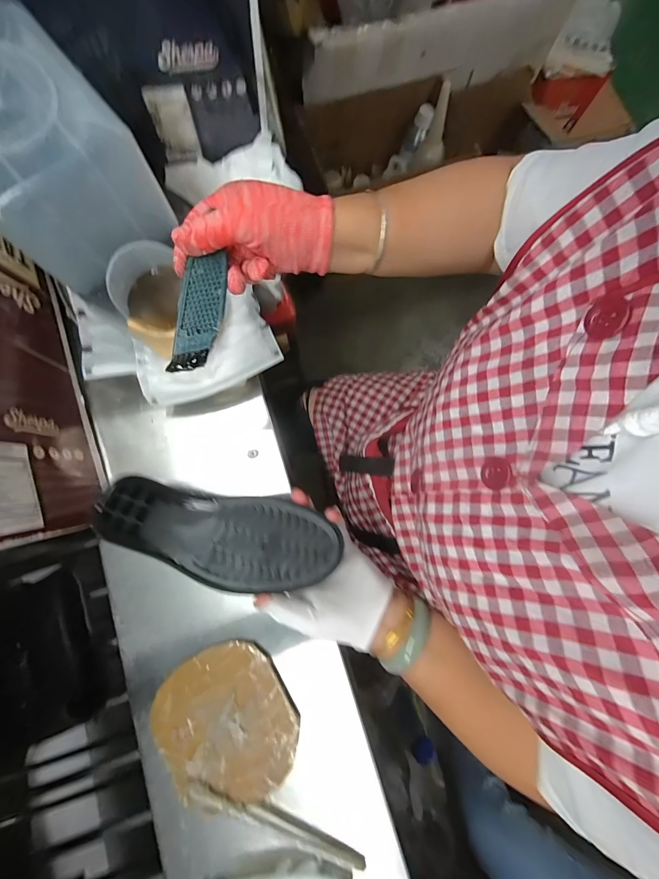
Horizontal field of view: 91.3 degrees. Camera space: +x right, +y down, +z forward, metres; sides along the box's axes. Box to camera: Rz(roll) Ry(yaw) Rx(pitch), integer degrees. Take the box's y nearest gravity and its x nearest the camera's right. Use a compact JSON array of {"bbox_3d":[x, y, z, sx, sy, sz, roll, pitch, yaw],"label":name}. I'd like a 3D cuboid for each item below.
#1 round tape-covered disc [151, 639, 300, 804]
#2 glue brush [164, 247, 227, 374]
[{"bbox_3d":[-0.111,0.308,0.352,0.136,0.019,0.150,-31,82,-6],"label":"round tape-covered disc"},{"bbox_3d":[-0.111,-0.107,0.277,0.035,0.006,0.100,12,94,-11],"label":"glue brush"}]

